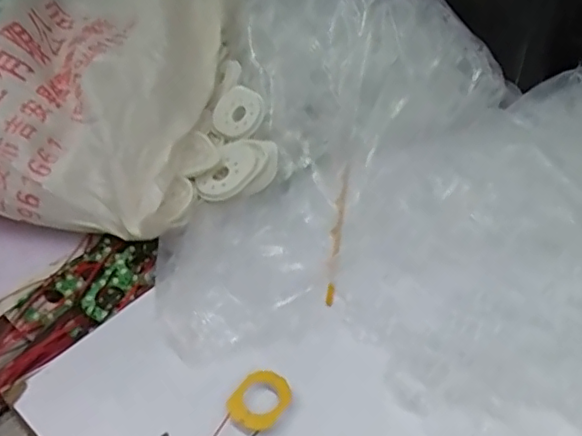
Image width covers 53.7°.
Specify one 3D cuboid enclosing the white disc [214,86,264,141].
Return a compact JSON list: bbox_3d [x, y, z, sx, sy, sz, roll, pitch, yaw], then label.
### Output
[{"bbox_3d":[-0.047,-0.095,0.518,0.054,0.010,0.050,-8,74,28],"label":"white disc"}]

